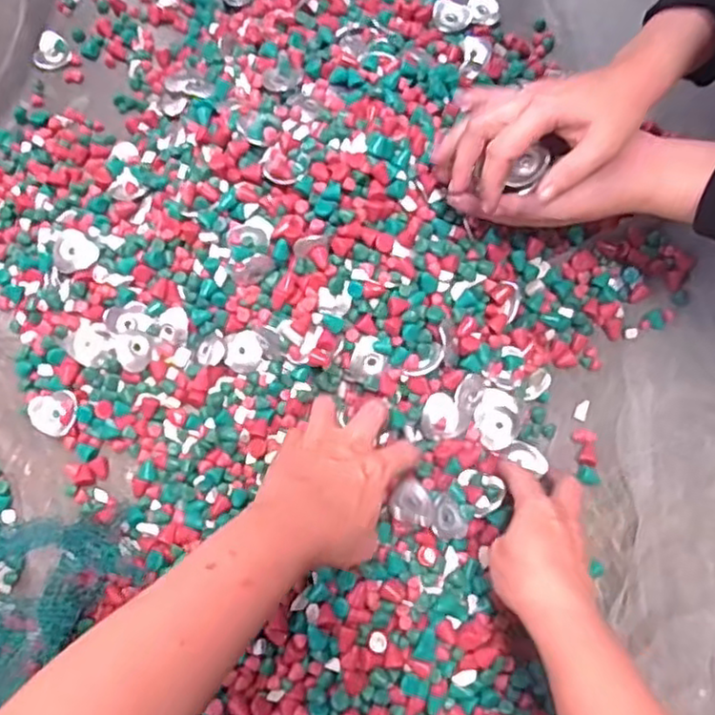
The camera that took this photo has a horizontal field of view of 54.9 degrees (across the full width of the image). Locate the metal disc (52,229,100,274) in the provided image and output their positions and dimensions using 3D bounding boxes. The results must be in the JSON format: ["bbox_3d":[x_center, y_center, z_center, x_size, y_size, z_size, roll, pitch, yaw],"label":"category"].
[{"bbox_3d":[-0.232,-0.086,0.561,0.036,0.007,0.034,0,75,0],"label":"metal disc"}]

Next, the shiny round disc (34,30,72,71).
[{"bbox_3d":[-0.281,-0.285,0.639,0.030,0.006,0.037,12,75,4],"label":"shiny round disc"}]

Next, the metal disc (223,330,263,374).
[{"bbox_3d":[-0.090,-0.005,0.555,0.032,0.011,0.033,-2,88,11],"label":"metal disc"}]

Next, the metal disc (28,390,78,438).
[{"bbox_3d":[-0.236,0.044,0.538,0.035,0.004,0.033,1,85,-13],"label":"metal disc"}]

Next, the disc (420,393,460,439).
[{"bbox_3d":[0.064,0.045,0.531,0.028,0.006,0.034,18,74,7],"label":"disc"}]

